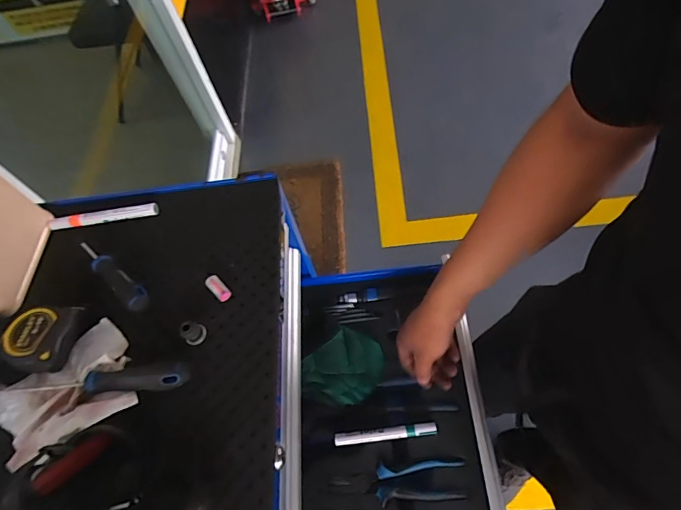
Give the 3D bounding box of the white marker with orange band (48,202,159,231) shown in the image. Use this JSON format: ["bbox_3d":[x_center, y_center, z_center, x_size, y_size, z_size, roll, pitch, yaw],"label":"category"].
[{"bbox_3d":[-0.309,-0.050,0.555,0.143,0.017,0.015,-7,60,4],"label":"white marker with orange band"}]

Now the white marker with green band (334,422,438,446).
[{"bbox_3d":[0.063,0.253,0.602,0.142,0.014,0.016,-8,60,4],"label":"white marker with green band"}]

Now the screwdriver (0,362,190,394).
[{"bbox_3d":[-0.249,0.130,0.430,0.187,0.022,0.025,-8,60,4],"label":"screwdriver"}]

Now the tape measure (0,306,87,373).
[{"bbox_3d":[-0.314,0.085,0.448,0.057,0.030,0.071,6,62,12],"label":"tape measure"}]

